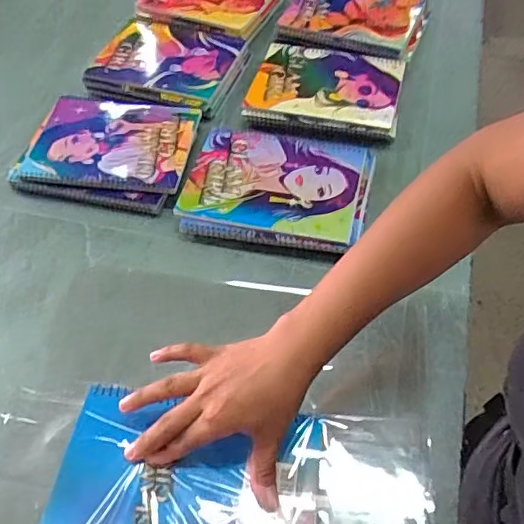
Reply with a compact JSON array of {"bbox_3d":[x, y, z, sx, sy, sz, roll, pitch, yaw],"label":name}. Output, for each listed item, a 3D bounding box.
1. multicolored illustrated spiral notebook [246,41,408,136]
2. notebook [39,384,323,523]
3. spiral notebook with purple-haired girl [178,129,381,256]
[{"bbox_3d":[0.088,-0.243,0.769,0.197,0.014,0.174,10,53,9],"label":"multicolored illustrated spiral notebook"},{"bbox_3d":[-0.060,0.181,0.424,0.197,0.019,0.155,6,53,6],"label":"notebook"},{"bbox_3d":[0.020,-0.092,0.657,0.204,0.021,0.168,8,53,8],"label":"spiral notebook with purple-haired girl"}]

